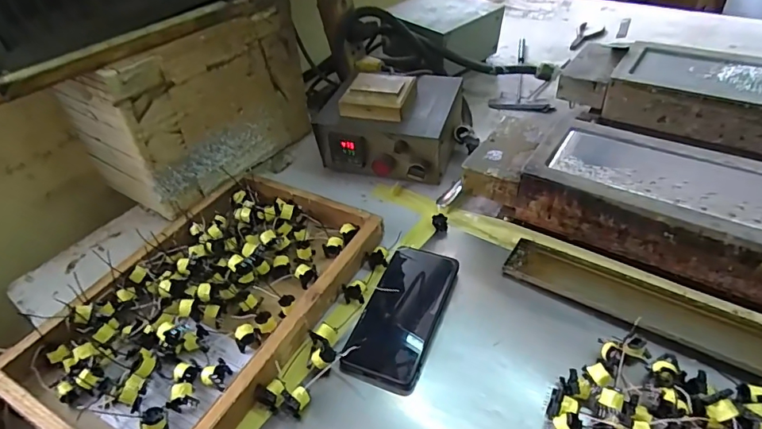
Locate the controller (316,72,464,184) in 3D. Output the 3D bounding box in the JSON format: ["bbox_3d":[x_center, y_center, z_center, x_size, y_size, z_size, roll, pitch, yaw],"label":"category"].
[{"bbox_3d":[0.023,-0.127,0.675,0.172,0.098,0.166,13,45,21],"label":"controller"}]

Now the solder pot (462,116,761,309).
[{"bbox_3d":[0.319,-0.001,0.496,0.447,0.096,0.138,23,53,28],"label":"solder pot"}]

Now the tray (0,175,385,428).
[{"bbox_3d":[-0.179,0.088,0.497,0.248,0.046,0.356,18,47,25],"label":"tray"}]

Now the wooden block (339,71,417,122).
[{"bbox_3d":[-0.003,-0.162,0.629,0.089,0.026,0.088,5,46,13],"label":"wooden block"}]

